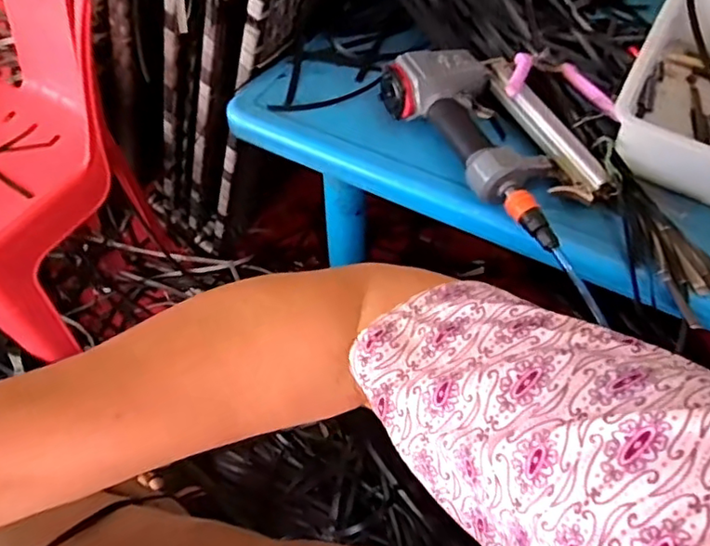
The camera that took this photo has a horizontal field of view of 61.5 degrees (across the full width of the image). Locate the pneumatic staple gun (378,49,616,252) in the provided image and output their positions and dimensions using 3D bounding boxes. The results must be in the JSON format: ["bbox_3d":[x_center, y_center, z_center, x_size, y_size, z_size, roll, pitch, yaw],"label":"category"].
[{"bbox_3d":[0.159,-0.140,0.618,0.160,0.060,0.260,-23,59,-16],"label":"pneumatic staple gun"}]

